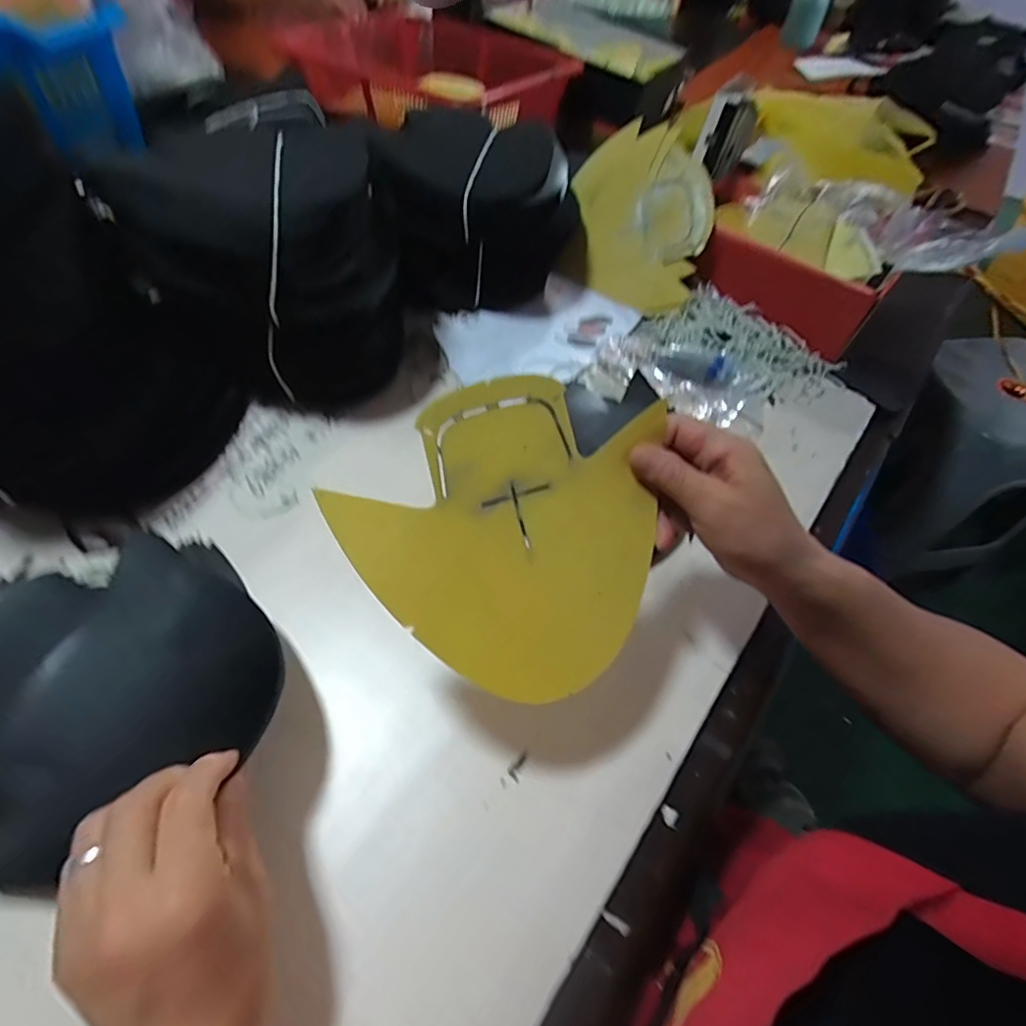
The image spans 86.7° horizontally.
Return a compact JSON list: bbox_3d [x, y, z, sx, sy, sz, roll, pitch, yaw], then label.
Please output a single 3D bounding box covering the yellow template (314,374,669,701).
[{"bbox_3d":[0.014,0.008,0.310,0.178,0.008,0.168,-39,102,-14],"label":"yellow template"}]

